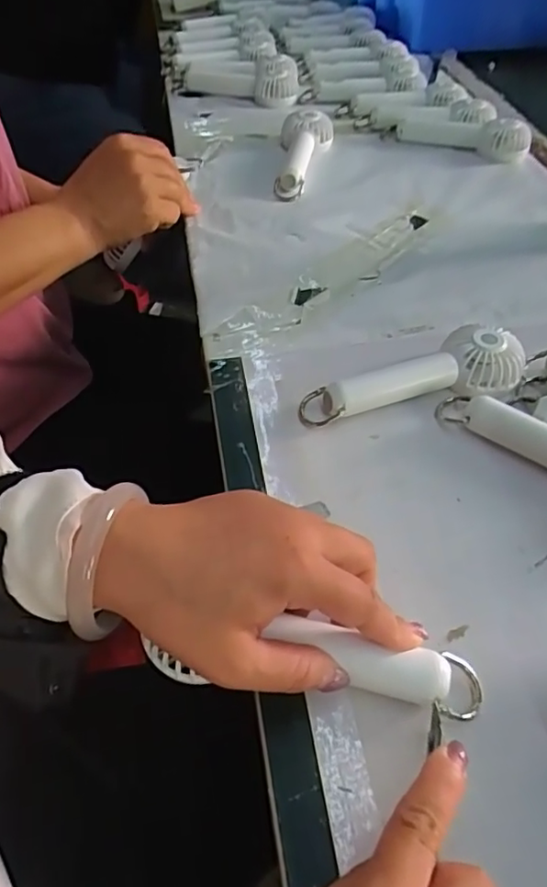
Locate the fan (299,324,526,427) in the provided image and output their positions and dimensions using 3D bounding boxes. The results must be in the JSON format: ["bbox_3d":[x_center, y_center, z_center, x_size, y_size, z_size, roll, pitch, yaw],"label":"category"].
[{"bbox_3d":[0.097,-0.050,0.410,0.158,0.032,0.048,-9,50,-9],"label":"fan"}]

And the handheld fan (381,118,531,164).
[{"bbox_3d":[0.214,-0.360,0.681,0.159,0.030,0.037,16,51,11],"label":"handheld fan"}]

